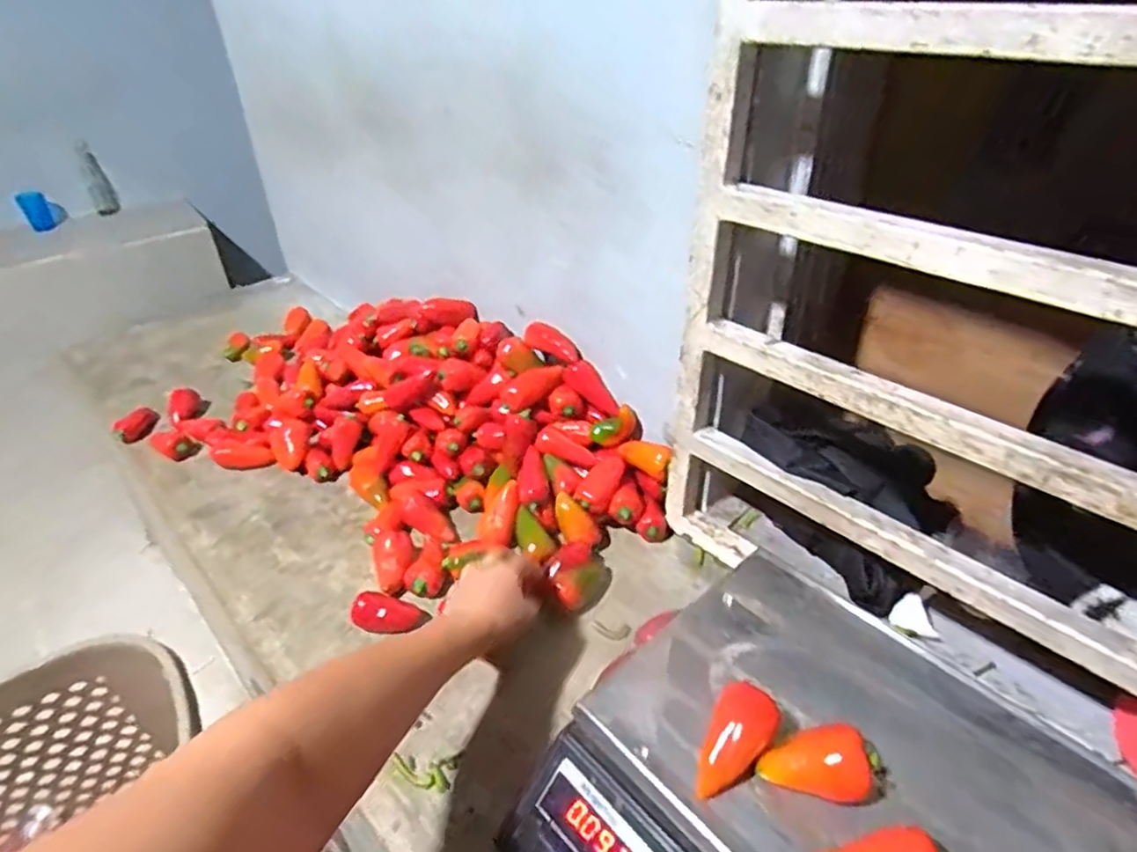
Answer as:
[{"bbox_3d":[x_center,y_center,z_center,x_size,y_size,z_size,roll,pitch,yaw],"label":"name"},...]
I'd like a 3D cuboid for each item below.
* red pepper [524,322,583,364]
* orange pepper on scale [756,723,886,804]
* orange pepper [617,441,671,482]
[{"bbox_3d":[-0.018,-0.101,0.786,0.077,0.025,0.028,31,45,16],"label":"red pepper"},{"bbox_3d":[0.157,0.205,0.392,0.072,0.035,0.032,8,37,13],"label":"orange pepper on scale"},{"bbox_3d":[0.089,0.033,0.732,0.027,0.028,0.069,-26,42,-30],"label":"orange pepper"}]

